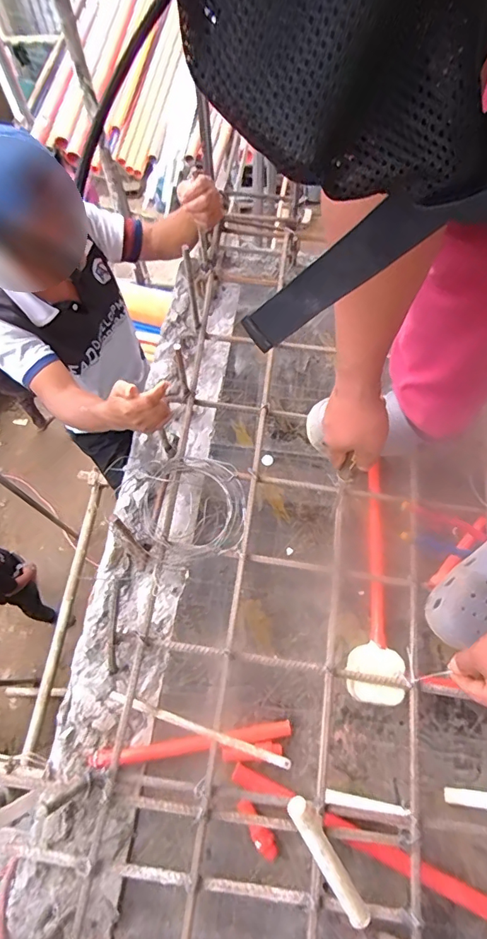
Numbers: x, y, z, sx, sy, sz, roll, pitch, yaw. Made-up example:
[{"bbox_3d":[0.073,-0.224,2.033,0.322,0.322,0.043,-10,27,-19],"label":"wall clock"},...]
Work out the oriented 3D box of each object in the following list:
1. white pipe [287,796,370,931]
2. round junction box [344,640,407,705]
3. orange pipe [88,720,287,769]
[{"bbox_3d":[0.108,0.491,0.586,0.028,0.027,0.192,-29,101,-13],"label":"white pipe"},{"bbox_3d":[0.211,0.334,0.767,0.084,0.060,0.089,0,69,0],"label":"round junction box"},{"bbox_3d":[-0.082,0.434,0.736,0.315,0.020,0.025,-7,69,-3],"label":"orange pipe"}]

